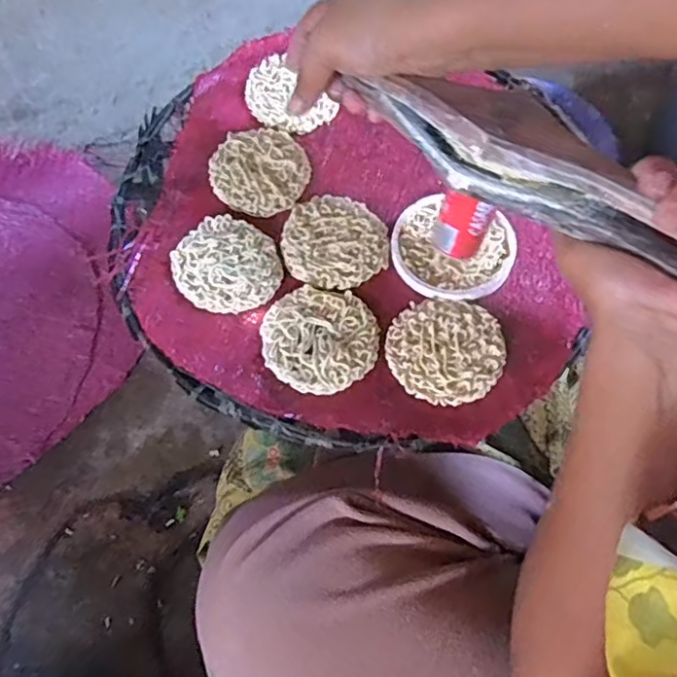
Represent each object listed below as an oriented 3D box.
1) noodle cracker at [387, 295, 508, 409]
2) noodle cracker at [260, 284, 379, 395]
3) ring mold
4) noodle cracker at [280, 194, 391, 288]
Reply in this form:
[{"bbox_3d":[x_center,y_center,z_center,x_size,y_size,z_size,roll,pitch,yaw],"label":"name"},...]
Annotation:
[{"bbox_3d":[0.069,0.005,0.383,0.073,0.007,0.073,1,64,-1],"label":"noodle cracker"},{"bbox_3d":[-0.012,-0.001,0.387,0.074,0.006,0.074,1,64,-1],"label":"noodle cracker"},{"bbox_3d":[0.081,-0.065,0.423,0.087,0.012,0.083,1,64,-1],"label":"ring mold"},{"bbox_3d":[-0.003,-0.070,0.422,0.073,0.005,0.074,1,64,-1],"label":"noodle cracker"}]

